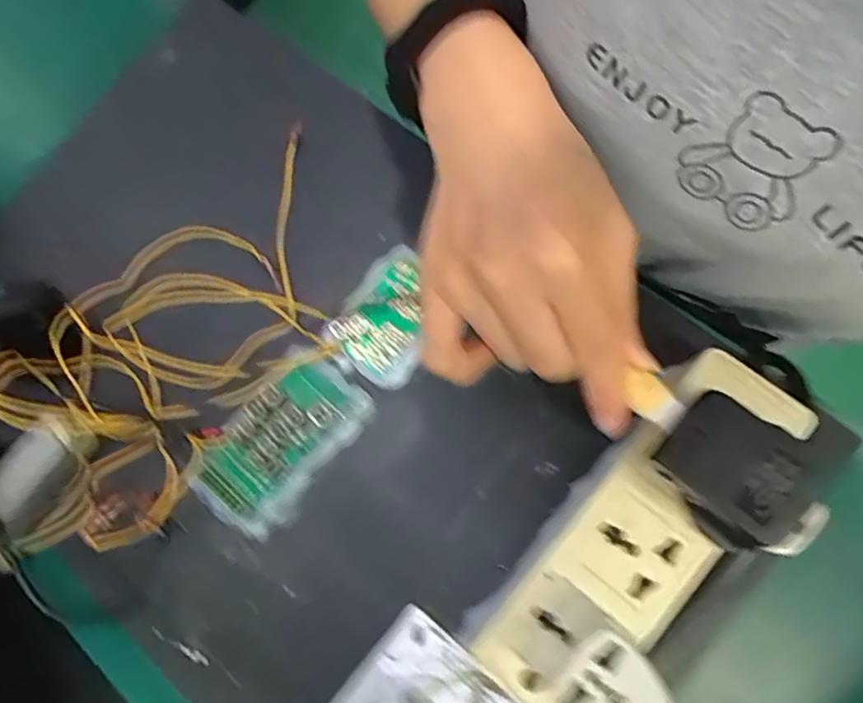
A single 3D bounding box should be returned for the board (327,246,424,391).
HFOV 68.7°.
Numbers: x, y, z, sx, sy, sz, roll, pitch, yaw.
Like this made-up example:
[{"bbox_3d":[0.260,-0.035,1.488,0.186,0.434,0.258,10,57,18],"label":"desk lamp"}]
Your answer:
[{"bbox_3d":[-0.020,-0.019,0.326,0.050,0.005,0.065,37,86,14],"label":"board"}]

